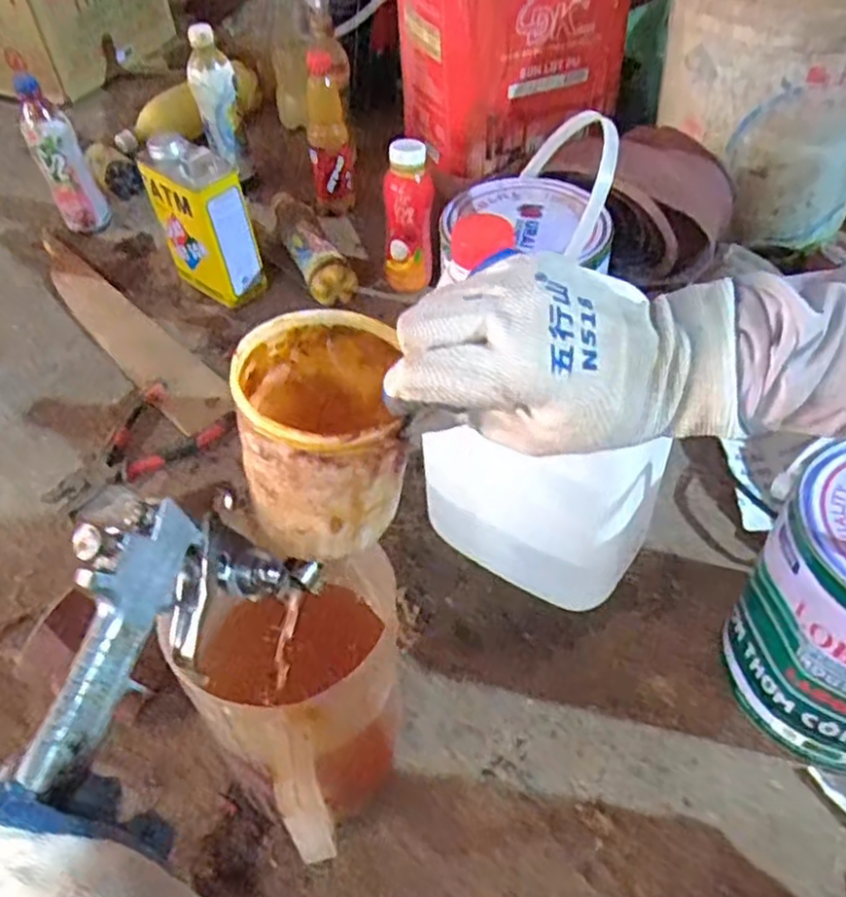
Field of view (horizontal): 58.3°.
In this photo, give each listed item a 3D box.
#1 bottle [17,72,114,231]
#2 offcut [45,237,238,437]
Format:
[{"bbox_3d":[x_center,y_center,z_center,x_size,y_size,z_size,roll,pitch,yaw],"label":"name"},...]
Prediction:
[{"bbox_3d":[-0.491,-0.391,1.033,0.067,0.197,0.053,-23,51,-17],"label":"bottle"},{"bbox_3d":[-0.382,-0.156,0.945,0.074,0.011,0.464,-36,56,-26],"label":"offcut"}]

